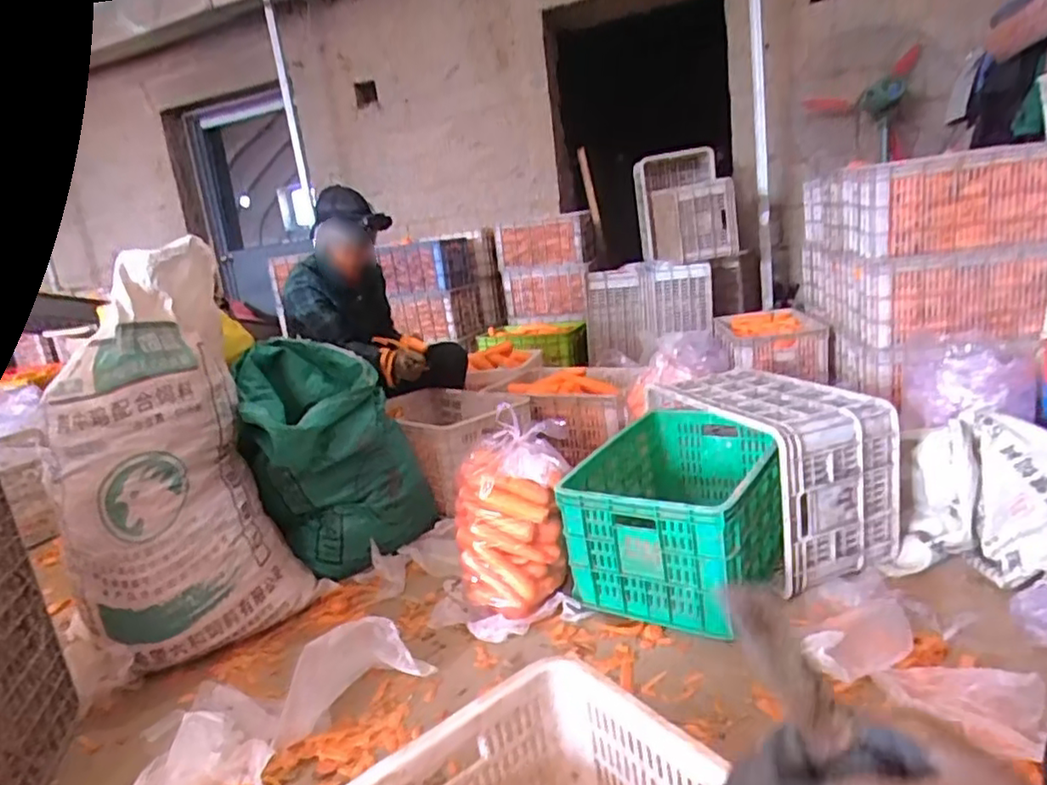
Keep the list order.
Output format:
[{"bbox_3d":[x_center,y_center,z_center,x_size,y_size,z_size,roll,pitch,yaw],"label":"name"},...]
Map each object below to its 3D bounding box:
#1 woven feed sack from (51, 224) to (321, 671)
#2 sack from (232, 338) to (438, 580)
[{"bbox_3d":[-0.697,0.145,1.271,0.392,0.767,0.209,-16,16,-31],"label":"woven feed sack"},{"bbox_3d":[-0.457,0.142,1.552,0.377,0.487,0.338,-13,15,-22],"label":"sack"}]

